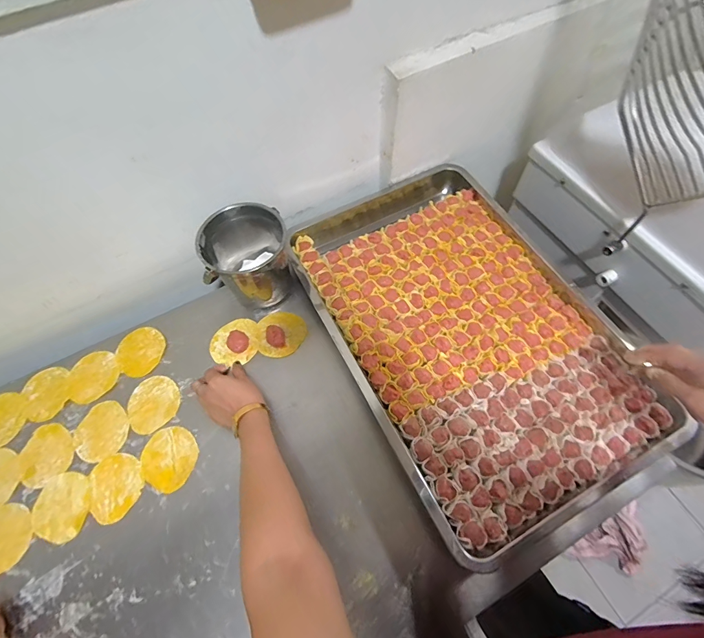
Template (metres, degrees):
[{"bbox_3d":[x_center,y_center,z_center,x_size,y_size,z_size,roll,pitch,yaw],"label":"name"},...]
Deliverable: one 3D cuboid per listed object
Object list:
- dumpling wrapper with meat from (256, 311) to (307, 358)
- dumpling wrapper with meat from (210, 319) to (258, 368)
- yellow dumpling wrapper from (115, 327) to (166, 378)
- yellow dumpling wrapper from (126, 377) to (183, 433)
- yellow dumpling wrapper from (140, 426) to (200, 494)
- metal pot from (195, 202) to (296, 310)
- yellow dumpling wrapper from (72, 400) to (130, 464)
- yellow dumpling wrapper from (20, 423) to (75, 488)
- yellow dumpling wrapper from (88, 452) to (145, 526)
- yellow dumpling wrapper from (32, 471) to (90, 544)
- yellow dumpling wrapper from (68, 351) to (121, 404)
[{"bbox_3d":[-0.119,0.020,0.614,0.079,0.035,0.082,-1,65,3],"label":"dumpling wrapper with meat"},{"bbox_3d":[-0.195,0.037,0.602,0.073,0.012,0.076,-11,65,-2],"label":"dumpling wrapper with meat"},{"bbox_3d":[-0.356,0.052,0.617,0.080,0.004,0.082,-1,65,3],"label":"yellow dumpling wrapper"},{"bbox_3d":[-0.313,0.132,0.578,0.081,0.006,0.081,-1,65,3],"label":"yellow dumpling wrapper"},{"bbox_3d":[-0.269,0.202,0.539,0.083,0.004,0.080,-1,65,3],"label":"yellow dumpling wrapper"},{"bbox_3d":[-0.167,-0.102,0.614,0.124,0.140,0.119,-1,65,3],"label":"metal pot"},{"bbox_3d":[-0.384,0.170,0.560,0.076,0.004,0.086,-30,67,-10],"label":"yellow dumpling wrapper"},{"bbox_3d":[-0.457,0.202,0.548,0.074,0.006,0.084,-32,69,-13],"label":"yellow dumpling wrapper"},{"bbox_3d":[-0.336,0.239,0.523,0.072,0.005,0.088,-20,66,-5],"label":"yellow dumpling wrapper"},{"bbox_3d":[-0.407,0.265,0.515,0.074,0.009,0.086,-14,65,-3],"label":"yellow dumpling wrapper"},{"bbox_3d":[-0.420,0.093,0.600,0.074,0.009,0.084,-14,65,-3],"label":"yellow dumpling wrapper"}]

